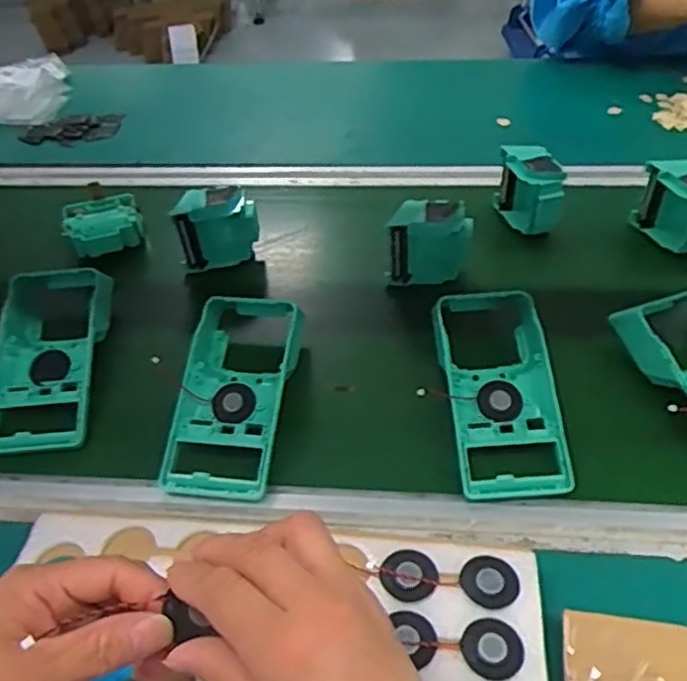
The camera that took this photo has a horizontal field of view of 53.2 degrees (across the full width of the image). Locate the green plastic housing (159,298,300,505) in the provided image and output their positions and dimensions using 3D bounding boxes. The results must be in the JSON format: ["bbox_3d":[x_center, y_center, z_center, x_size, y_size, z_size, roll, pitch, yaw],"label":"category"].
[{"bbox_3d":[-0.086,0.034,0.559,0.091,0.050,0.193,4,46,8],"label":"green plastic housing"}]

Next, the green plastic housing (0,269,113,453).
[{"bbox_3d":[-0.250,0.014,0.589,0.086,0.055,0.173,-6,46,-2],"label":"green plastic housing"}]

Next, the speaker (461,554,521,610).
[{"bbox_3d":[0.088,0.144,0.411,0.031,0.004,0.033,-2,46,2],"label":"speaker"}]

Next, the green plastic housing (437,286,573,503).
[{"bbox_3d":[0.120,0.032,0.542,0.087,0.036,0.185,-3,46,1],"label":"green plastic housing"}]

